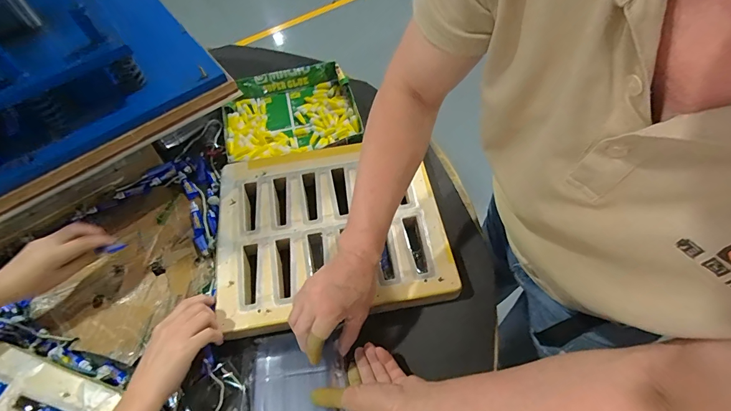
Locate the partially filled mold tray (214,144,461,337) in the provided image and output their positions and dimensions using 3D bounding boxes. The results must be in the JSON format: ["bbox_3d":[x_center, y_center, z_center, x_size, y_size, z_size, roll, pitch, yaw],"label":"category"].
[{"bbox_3d":[-0.060,0.032,0.594,0.346,0.034,0.290,-9,58,-3],"label":"partially filled mold tray"}]

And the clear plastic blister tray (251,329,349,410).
[{"bbox_3d":[-0.087,0.224,0.481,0.120,0.027,0.122,-7,58,-1],"label":"clear plastic blister tray"}]

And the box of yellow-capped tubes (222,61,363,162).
[{"bbox_3d":[-0.148,-0.180,0.742,0.252,0.047,0.222,-14,58,-6],"label":"box of yellow-capped tubes"}]

